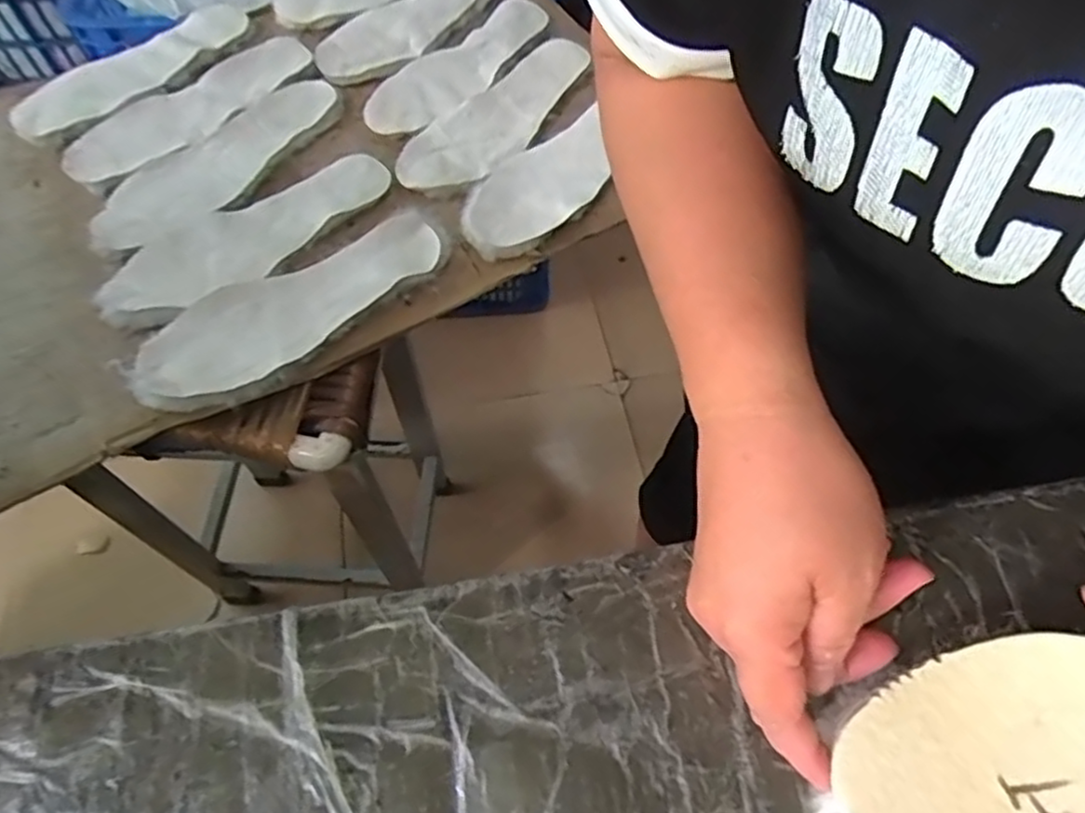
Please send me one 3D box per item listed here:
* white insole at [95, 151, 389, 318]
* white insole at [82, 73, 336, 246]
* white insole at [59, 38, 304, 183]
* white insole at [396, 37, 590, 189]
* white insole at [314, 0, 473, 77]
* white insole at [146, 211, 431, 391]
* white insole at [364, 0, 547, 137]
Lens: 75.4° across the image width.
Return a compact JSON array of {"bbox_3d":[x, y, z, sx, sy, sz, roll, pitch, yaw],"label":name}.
[{"bbox_3d":[-0.250,-0.153,0.618,0.266,0.019,0.090,-37,67,-20],"label":"white insole"},{"bbox_3d":[-0.300,-0.237,0.662,0.084,0.013,0.271,31,64,16],"label":"white insole"},{"bbox_3d":[-0.340,-0.297,0.693,0.082,0.014,0.264,38,65,21],"label":"white insole"},{"bbox_3d":[-0.041,-0.296,0.709,0.095,0.013,0.260,37,66,19],"label":"white insole"},{"bbox_3d":[-0.138,-0.446,0.796,0.085,0.013,0.279,37,66,19],"label":"white insole"},{"bbox_3d":[-0.198,-0.087,0.577,0.252,0.019,0.082,-33,65,-18],"label":"white insole"},{"bbox_3d":[-0.085,-0.366,0.753,0.088,0.012,0.266,34,65,18],"label":"white insole"}]

